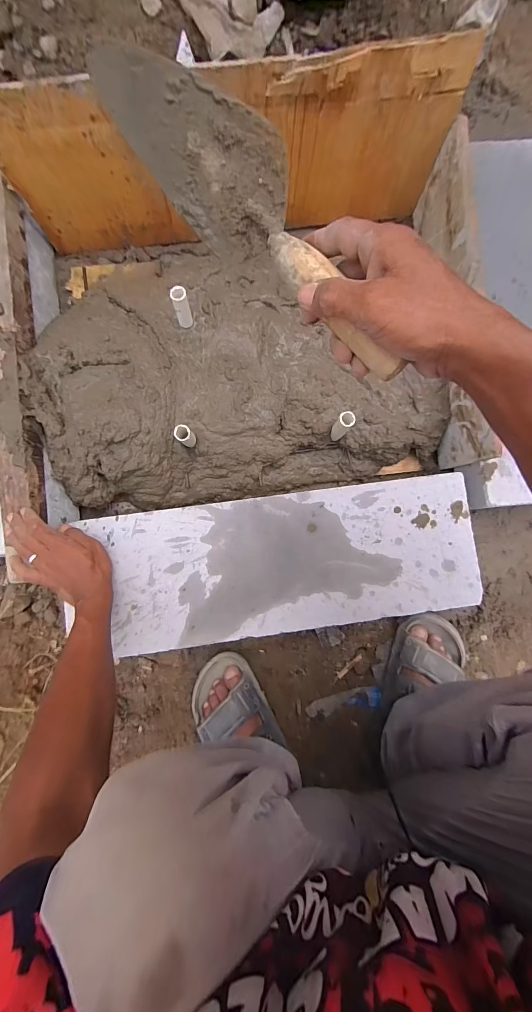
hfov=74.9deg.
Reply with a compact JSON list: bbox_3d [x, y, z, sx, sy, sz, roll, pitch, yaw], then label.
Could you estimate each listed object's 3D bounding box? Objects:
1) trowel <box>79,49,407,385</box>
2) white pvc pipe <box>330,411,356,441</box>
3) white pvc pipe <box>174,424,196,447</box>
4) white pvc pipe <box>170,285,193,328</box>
[{"bbox_3d":[0.002,-0.210,0.264,0.066,0.068,0.288,-41,89,-1],"label":"trowel"},{"bbox_3d":[0.119,-0.124,0.546,0.023,0.094,0.020,35,83,0],"label":"white pvc pipe"},{"bbox_3d":[-0.121,-0.105,0.528,0.019,0.072,0.023,45,83,1],"label":"white pvc pipe"},{"bbox_3d":[-0.126,-0.296,0.522,0.025,0.069,0.021,-20,86,-6],"label":"white pvc pipe"}]

